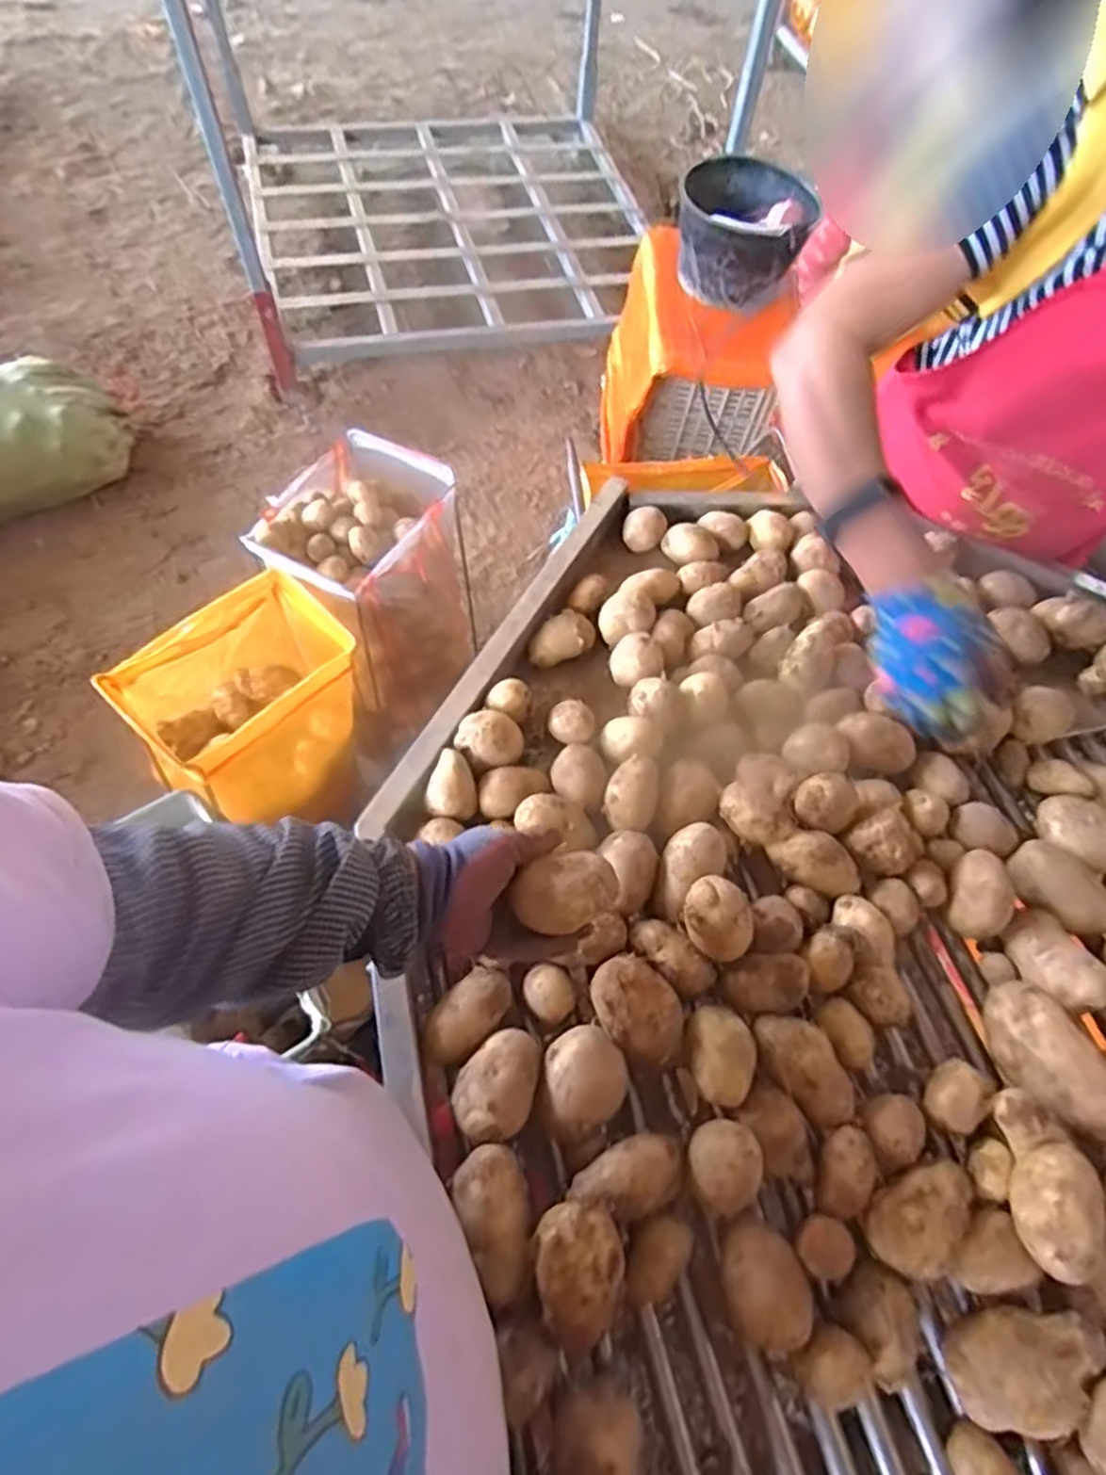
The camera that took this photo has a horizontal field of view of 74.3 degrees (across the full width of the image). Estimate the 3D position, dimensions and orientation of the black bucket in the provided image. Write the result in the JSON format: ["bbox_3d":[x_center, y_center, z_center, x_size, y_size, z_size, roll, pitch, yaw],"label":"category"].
[{"bbox_3d":[0.415,-1.100,1.591,0.280,0.159,0.279,2,61,-4],"label":"black bucket"}]

